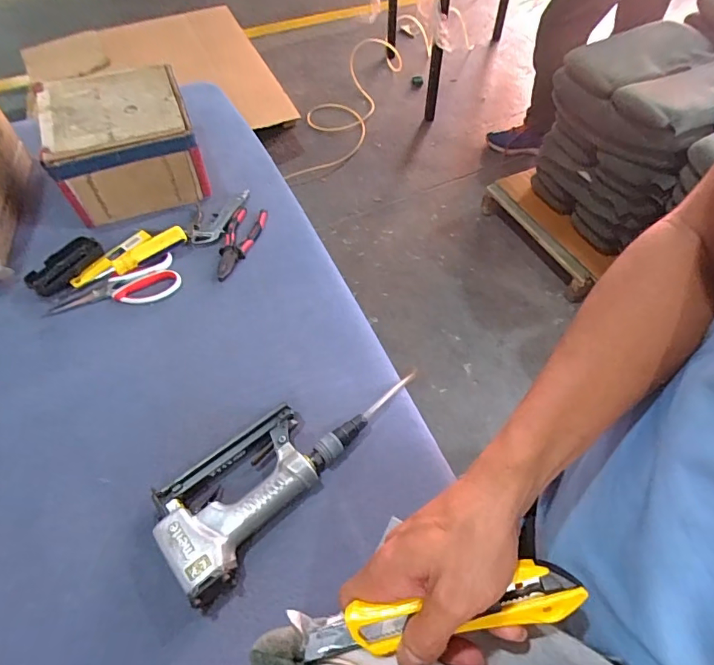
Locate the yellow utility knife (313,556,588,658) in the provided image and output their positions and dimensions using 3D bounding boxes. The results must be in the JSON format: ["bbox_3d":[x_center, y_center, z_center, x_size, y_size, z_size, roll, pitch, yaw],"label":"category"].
[{"bbox_3d":[0.048,0.166,0.277,0.164,0.020,0.032,-14,56,8],"label":"yellow utility knife"}]

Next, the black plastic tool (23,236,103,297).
[{"bbox_3d":[-0.432,-0.098,0.691,0.049,0.026,0.108,32,61,19],"label":"black plastic tool"}]

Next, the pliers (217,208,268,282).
[{"bbox_3d":[-0.185,-0.145,0.732,0.055,0.011,0.150,9,57,5],"label":"pliers"}]

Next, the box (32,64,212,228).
[{"bbox_3d":[-0.380,-0.312,0.769,0.206,0.130,0.203,-18,58,-12],"label":"box"}]

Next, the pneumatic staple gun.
[{"bbox_3d":[-0.123,0.175,0.507,0.185,0.037,0.125,-35,64,-22],"label":"pneumatic staple gun"}]

